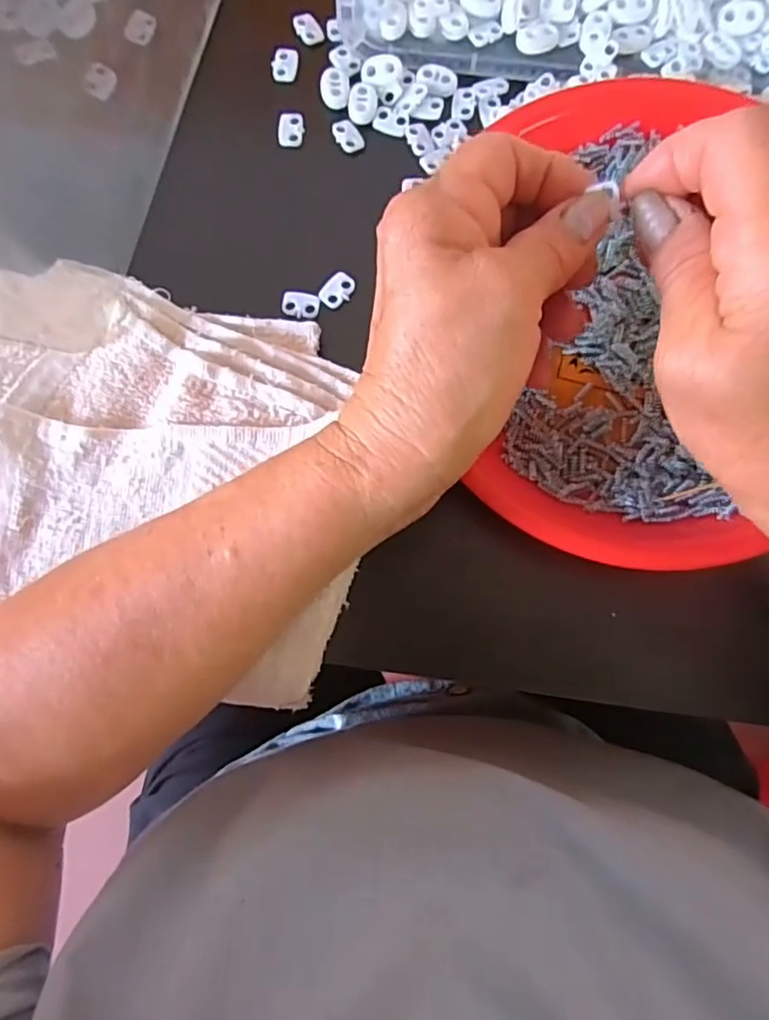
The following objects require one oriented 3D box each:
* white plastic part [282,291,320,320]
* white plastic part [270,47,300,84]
[{"bbox_3d":[-0.042,-0.103,0.303,0.019,0.004,0.014,10,81,2],"label":"white plastic part"},{"bbox_3d":[-0.054,-0.241,0.327,0.014,0.004,0.020,6,80,2],"label":"white plastic part"}]

